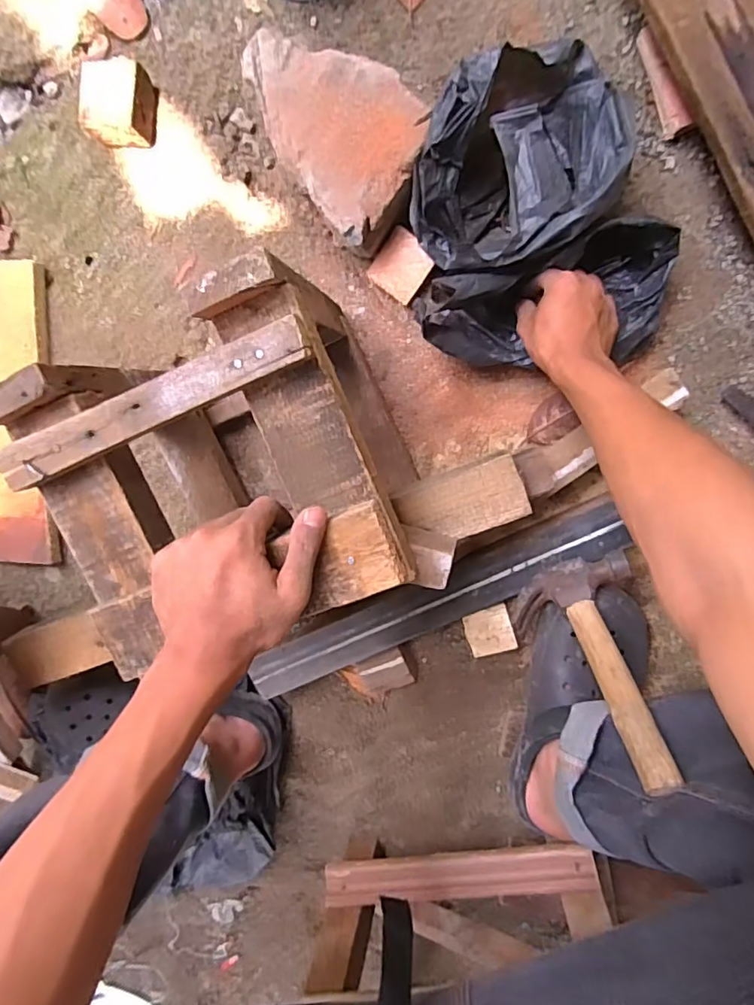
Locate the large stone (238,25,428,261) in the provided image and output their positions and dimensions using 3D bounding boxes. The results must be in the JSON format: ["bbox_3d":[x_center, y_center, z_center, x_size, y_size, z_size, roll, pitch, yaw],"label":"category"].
[{"bbox_3d":[-0.032,-0.366,0.538,0.129,0.080,0.208,-33,94,11],"label":"large stone"}]

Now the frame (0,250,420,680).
[{"bbox_3d":[-0.112,-0.024,0.462,0.235,0.223,0.226,-22,94,9],"label":"frame"}]

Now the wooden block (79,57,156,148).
[{"bbox_3d":[-0.275,-0.423,0.573,0.068,0.048,0.075,8,98,6],"label":"wooden block"}]

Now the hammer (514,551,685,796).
[{"bbox_3d":[0.203,0.143,0.484,0.113,0.212,0.032,-19,135,9],"label":"hammer"}]

